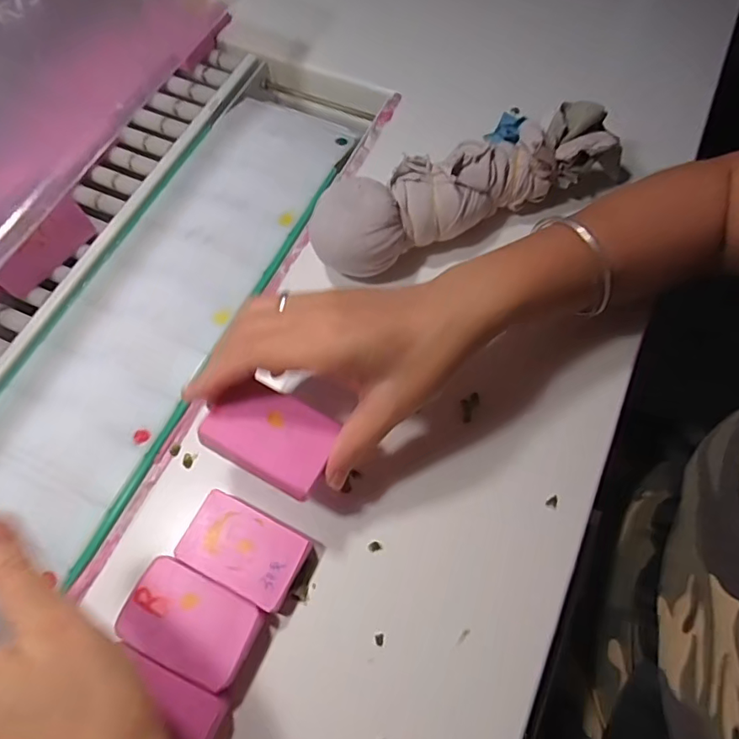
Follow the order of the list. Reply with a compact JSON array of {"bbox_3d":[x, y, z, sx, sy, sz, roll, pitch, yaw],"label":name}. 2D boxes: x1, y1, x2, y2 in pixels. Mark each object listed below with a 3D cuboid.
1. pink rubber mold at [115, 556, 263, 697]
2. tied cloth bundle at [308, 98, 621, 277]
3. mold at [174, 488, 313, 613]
[{"bbox_3d":[-0.097,0.140,0.288,0.071,0.022,0.045,23,69,11],"label":"pink rubber mold"},{"bbox_3d":[0.065,-0.134,0.380,0.227,0.064,0.070,-24,68,-9],"label":"tied cloth bundle"},{"bbox_3d":[-0.072,0.105,0.304,0.069,0.018,0.043,24,69,11],"label":"mold"}]

